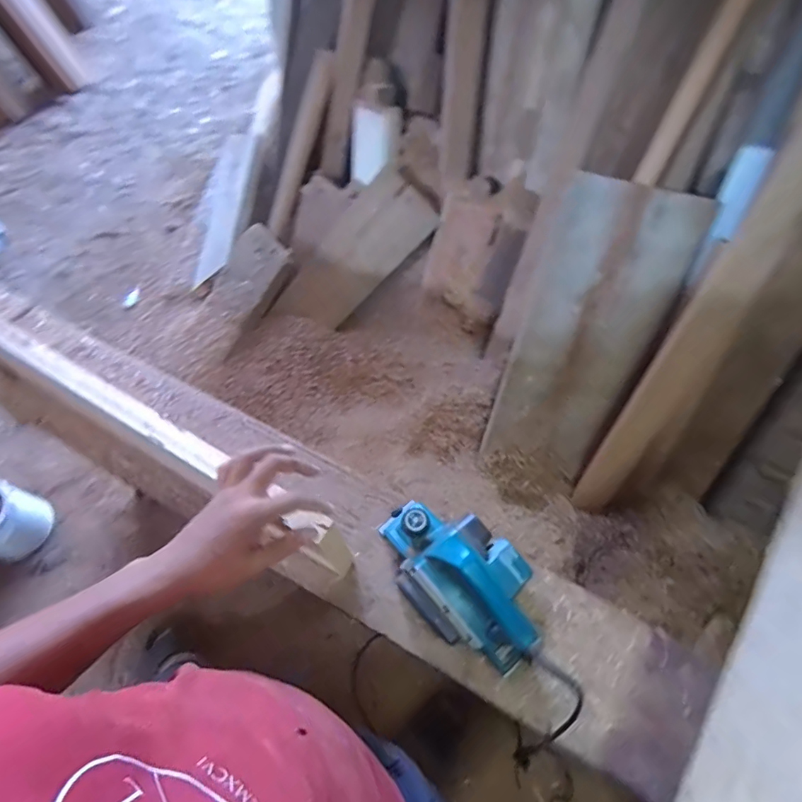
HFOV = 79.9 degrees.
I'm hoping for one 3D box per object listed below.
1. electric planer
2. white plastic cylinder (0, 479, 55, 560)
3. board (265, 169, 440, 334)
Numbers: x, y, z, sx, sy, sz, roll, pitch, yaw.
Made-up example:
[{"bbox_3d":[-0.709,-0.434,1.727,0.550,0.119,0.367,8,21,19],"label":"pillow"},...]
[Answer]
[{"bbox_3d":[0.085,0.239,0.670,0.267,0.121,0.152,39,70,18],"label":"electric planer"},{"bbox_3d":[-1.138,0.343,1.368,0.212,0.174,0.198,0,63,1],"label":"white plastic cylinder"},{"bbox_3d":[-0.144,-0.372,1.316,0.189,0.538,0.021,40,35,-18],"label":"board"}]

